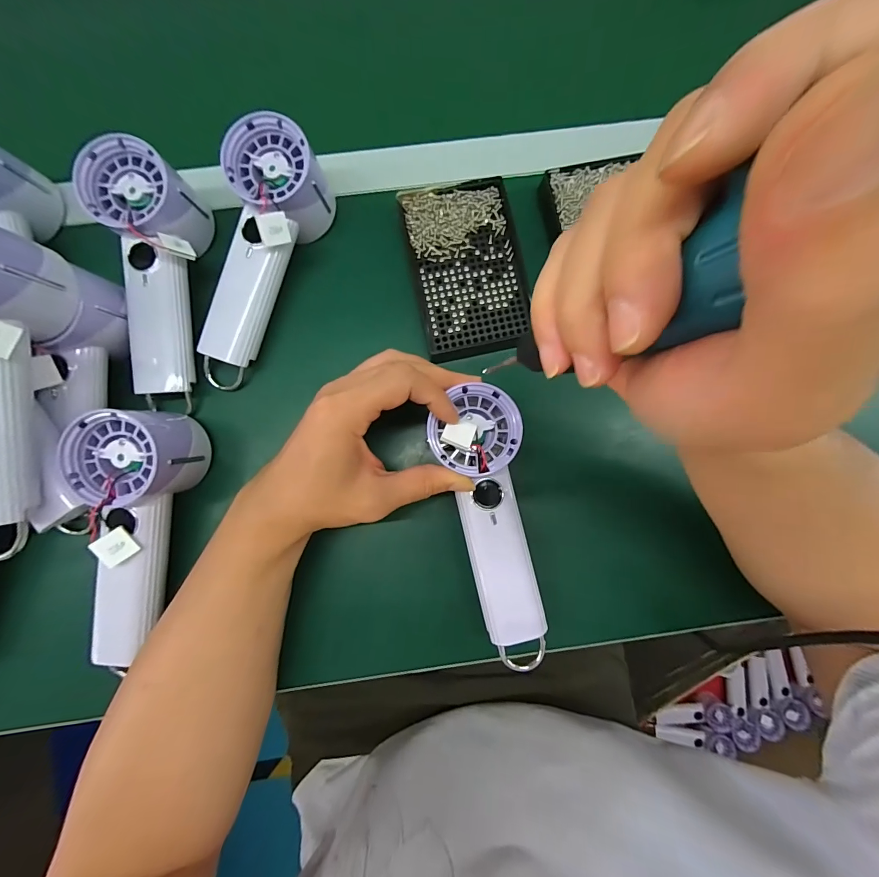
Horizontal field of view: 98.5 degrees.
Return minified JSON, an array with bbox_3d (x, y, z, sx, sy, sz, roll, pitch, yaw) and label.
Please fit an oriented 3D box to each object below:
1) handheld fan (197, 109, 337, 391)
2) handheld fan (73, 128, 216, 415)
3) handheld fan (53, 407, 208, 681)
[{"bbox_3d":[-0.143,-0.135,0.298,0.064,0.062,0.197,21,98,2],"label":"handheld fan"},{"bbox_3d":[-0.216,-0.118,0.293,0.063,0.055,0.188,-2,96,-1],"label":"handheld fan"},{"bbox_3d":[-0.219,0.068,0.259,0.059,0.051,0.176,11,84,0],"label":"handheld fan"}]

